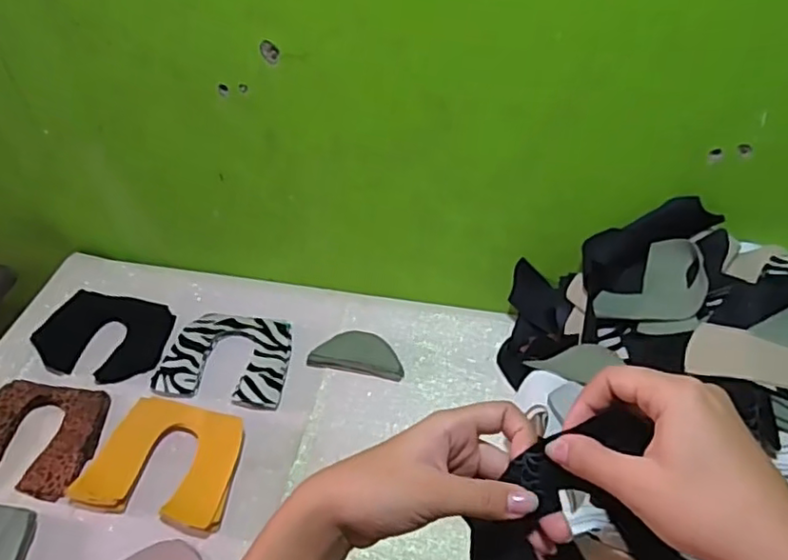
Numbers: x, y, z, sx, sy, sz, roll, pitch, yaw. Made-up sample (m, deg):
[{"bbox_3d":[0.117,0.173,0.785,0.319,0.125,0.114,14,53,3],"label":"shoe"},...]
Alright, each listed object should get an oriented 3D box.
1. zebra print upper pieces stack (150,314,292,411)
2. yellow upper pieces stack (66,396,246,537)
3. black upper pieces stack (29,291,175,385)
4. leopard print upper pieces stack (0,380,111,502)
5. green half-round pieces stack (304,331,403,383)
[{"bbox_3d":[-0.203,0.094,0.766,0.152,0.011,0.128,5,46,6],"label":"zebra print upper pieces stack"},{"bbox_3d":[-0.242,0.191,0.667,0.160,0.013,0.131,9,47,10],"label":"yellow upper pieces stack"},{"bbox_3d":[-0.372,0.071,0.806,0.167,0.019,0.123,8,47,9],"label":"black upper pieces stack"},{"bbox_3d":[-0.403,0.172,0.700,0.147,0.015,0.131,8,46,8],"label":"leopard print upper pieces stack"},{"bbox_3d":[-0.043,0.089,0.774,0.113,0.006,0.063,7,46,8],"label":"green half-round pieces stack"}]

